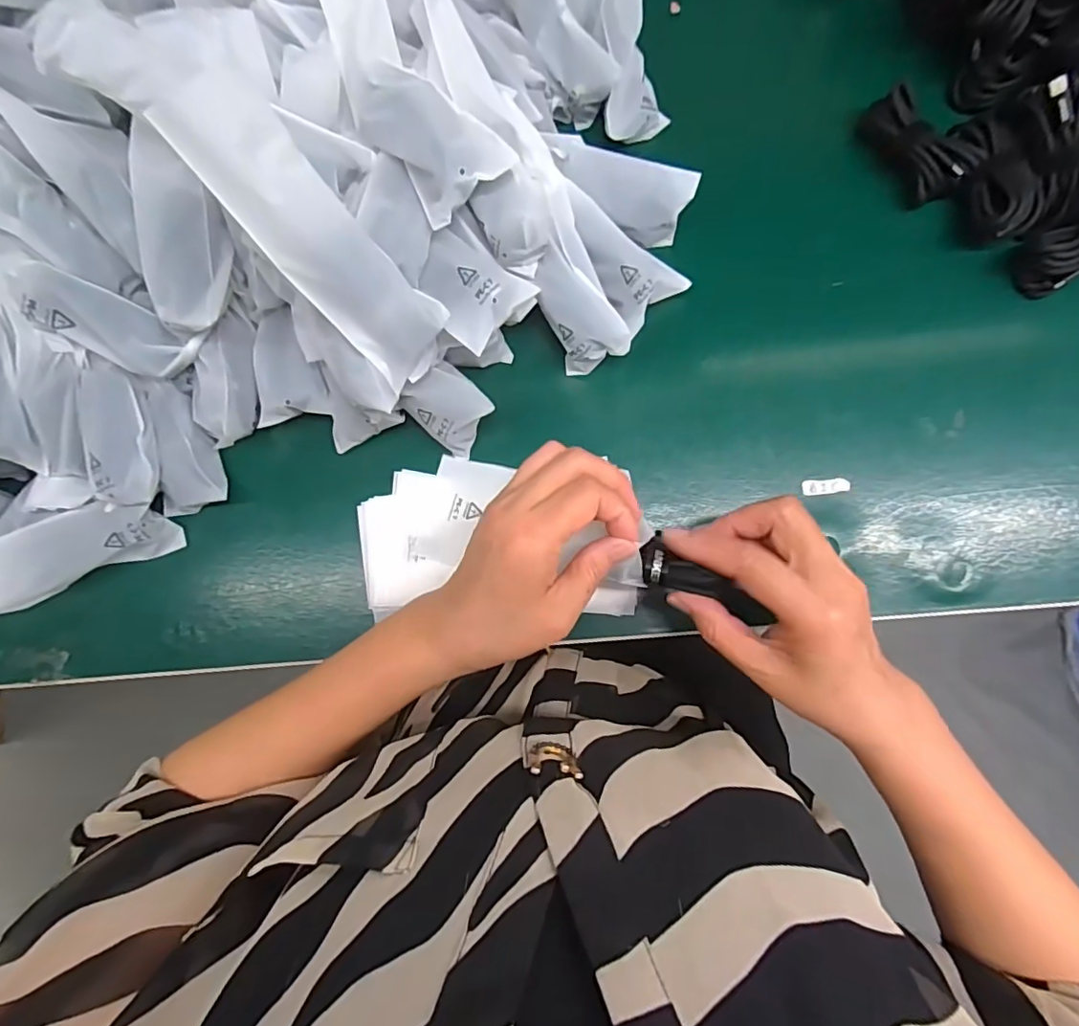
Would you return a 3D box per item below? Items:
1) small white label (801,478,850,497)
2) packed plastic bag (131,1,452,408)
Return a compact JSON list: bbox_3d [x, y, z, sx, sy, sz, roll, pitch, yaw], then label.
[{"bbox_3d":[0.183,-0.017,0.354,0.029,0.004,0.010,-5,85,4],"label":"small white label"},{"bbox_3d":[-0.101,-0.131,0.264,0.051,0.169,0.023,-36,51,1],"label":"packed plastic bag"}]

